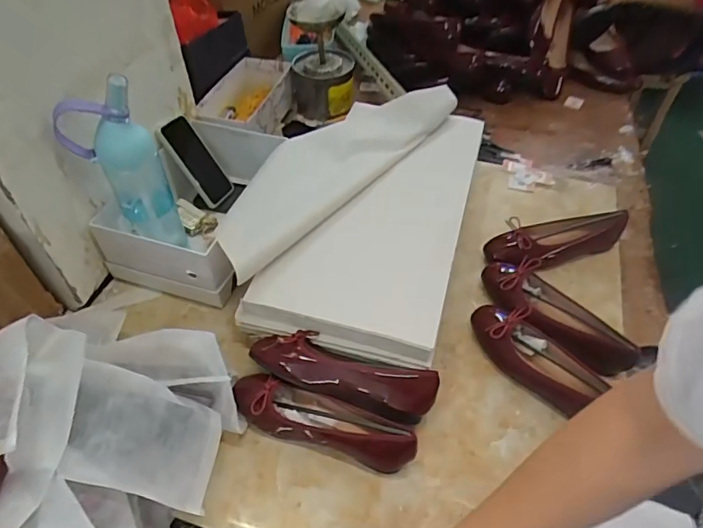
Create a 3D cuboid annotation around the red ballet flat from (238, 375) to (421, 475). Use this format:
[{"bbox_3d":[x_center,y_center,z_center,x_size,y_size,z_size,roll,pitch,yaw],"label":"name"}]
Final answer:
[{"bbox_3d":[-0.038,0.197,0.618,0.235,0.068,0.058,16,50,13],"label":"red ballet flat"}]

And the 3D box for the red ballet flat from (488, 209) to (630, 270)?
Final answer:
[{"bbox_3d":[0.345,-0.043,0.827,0.235,0.064,0.086,-14,50,-13],"label":"red ballet flat"}]

